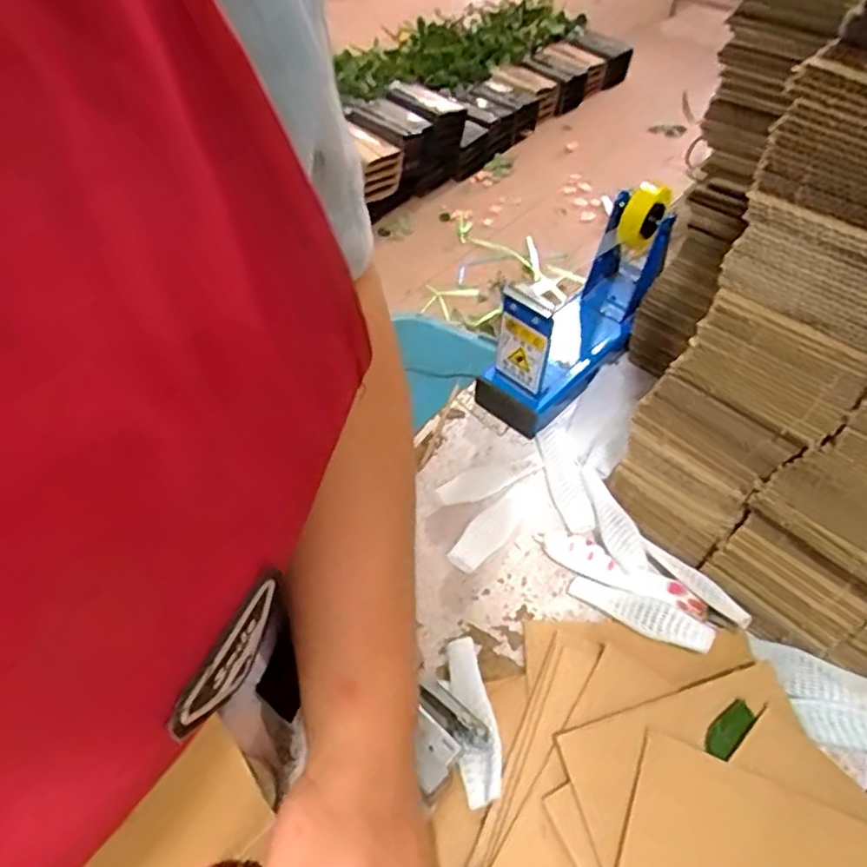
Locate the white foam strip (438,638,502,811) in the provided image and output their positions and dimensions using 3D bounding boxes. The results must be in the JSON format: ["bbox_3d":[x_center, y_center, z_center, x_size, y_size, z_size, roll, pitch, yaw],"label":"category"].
[{"bbox_3d":[0.021,0.163,0.396,0.024,0.018,0.092,-9,51,-7],"label":"white foam strip"}]

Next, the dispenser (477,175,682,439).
[{"bbox_3d":[0.117,-0.107,0.551,0.069,0.119,0.194,34,59,25],"label":"dispenser"}]

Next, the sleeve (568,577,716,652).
[{"bbox_3d":[0.129,0.111,0.432,0.091,0.012,0.025,16,50,40],"label":"sleeve"}]

